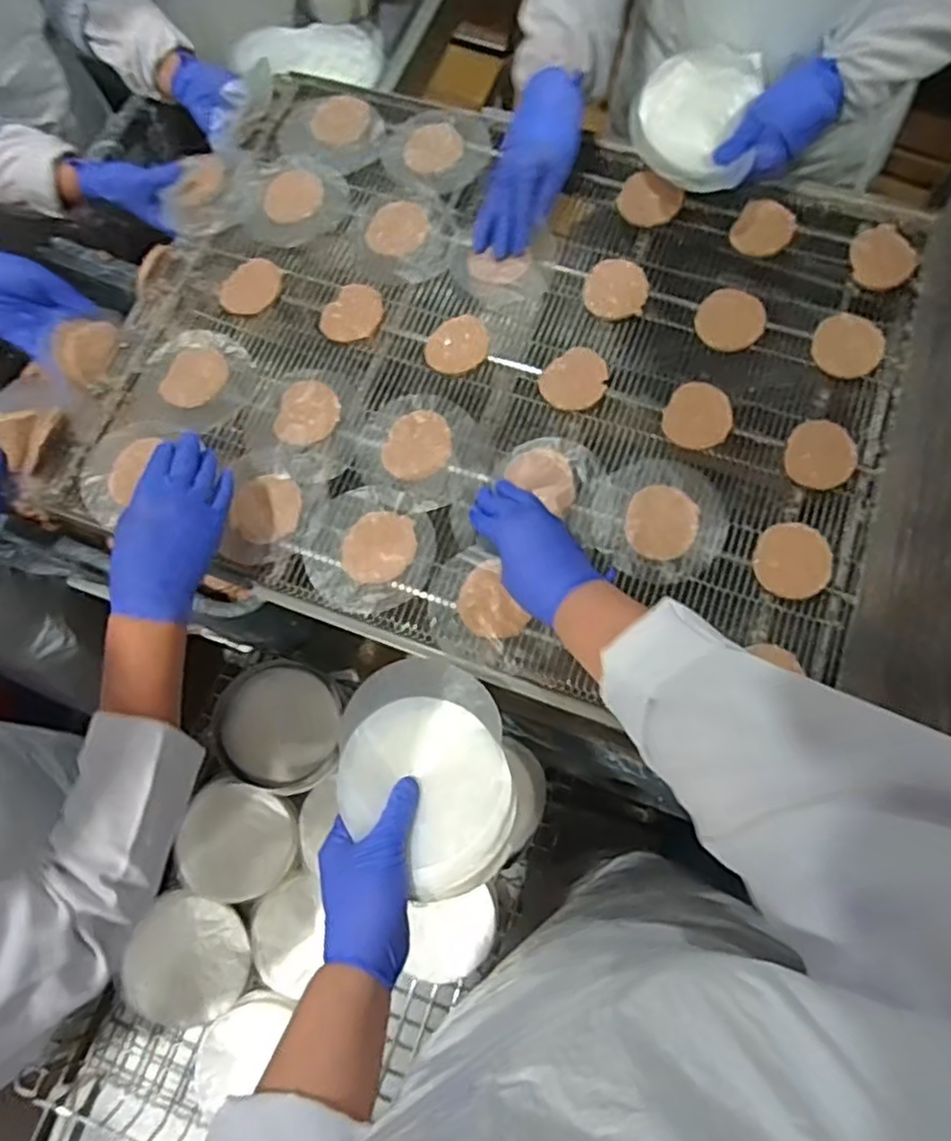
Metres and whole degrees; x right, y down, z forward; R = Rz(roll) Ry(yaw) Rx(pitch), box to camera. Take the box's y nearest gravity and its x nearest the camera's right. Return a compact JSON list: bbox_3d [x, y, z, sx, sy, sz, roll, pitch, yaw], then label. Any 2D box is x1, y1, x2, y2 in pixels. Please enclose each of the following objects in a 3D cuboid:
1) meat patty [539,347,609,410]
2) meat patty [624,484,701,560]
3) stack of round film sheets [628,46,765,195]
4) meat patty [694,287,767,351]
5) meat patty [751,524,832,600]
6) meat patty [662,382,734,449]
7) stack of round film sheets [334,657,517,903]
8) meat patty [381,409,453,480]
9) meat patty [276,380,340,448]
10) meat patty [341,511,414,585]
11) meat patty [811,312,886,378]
[{"bbox_3d":[0.100,-0.191,0.691,0.062,0.014,0.067,0,74,-2],"label":"meat patty"},{"bbox_3d":[0.172,-0.046,0.637,0.064,0.014,0.070,0,74,-2],"label":"meat patty"},{"bbox_3d":[0.215,-0.450,0.687,0.115,0.028,0.149,14,74,2],"label":"stack of round film sheets"},{"bbox_3d":[0.259,-0.256,0.704,0.066,0.011,0.066,0,74,-2],"label":"meat patty"},{"bbox_3d":[0.287,-0.008,0.626,0.068,0.011,0.069,19,74,4],"label":"meat patty"},{"bbox_3d":[0.217,-0.150,0.674,0.063,0.008,0.070,29,75,6],"label":"meat patty"},{"bbox_3d":[-0.038,0.149,0.513,0.122,0.032,0.165,-8,74,-4],"label":"stack of round film sheets"},{"bbox_3d":[-0.058,-0.123,0.681,0.068,0.006,0.071,0,74,-2],"label":"meat patty"},{"bbox_3d":[-0.167,-0.156,0.691,0.060,0.007,0.068,11,74,1],"label":"meat patty"},{"bbox_3d":[-0.090,-0.022,0.651,0.069,0.009,0.064,-12,75,-5],"label":"meat patty"},{"bbox_3d":[0.366,-0.221,0.685,0.067,0.007,0.063,-4,73,14],"label":"meat patty"}]

